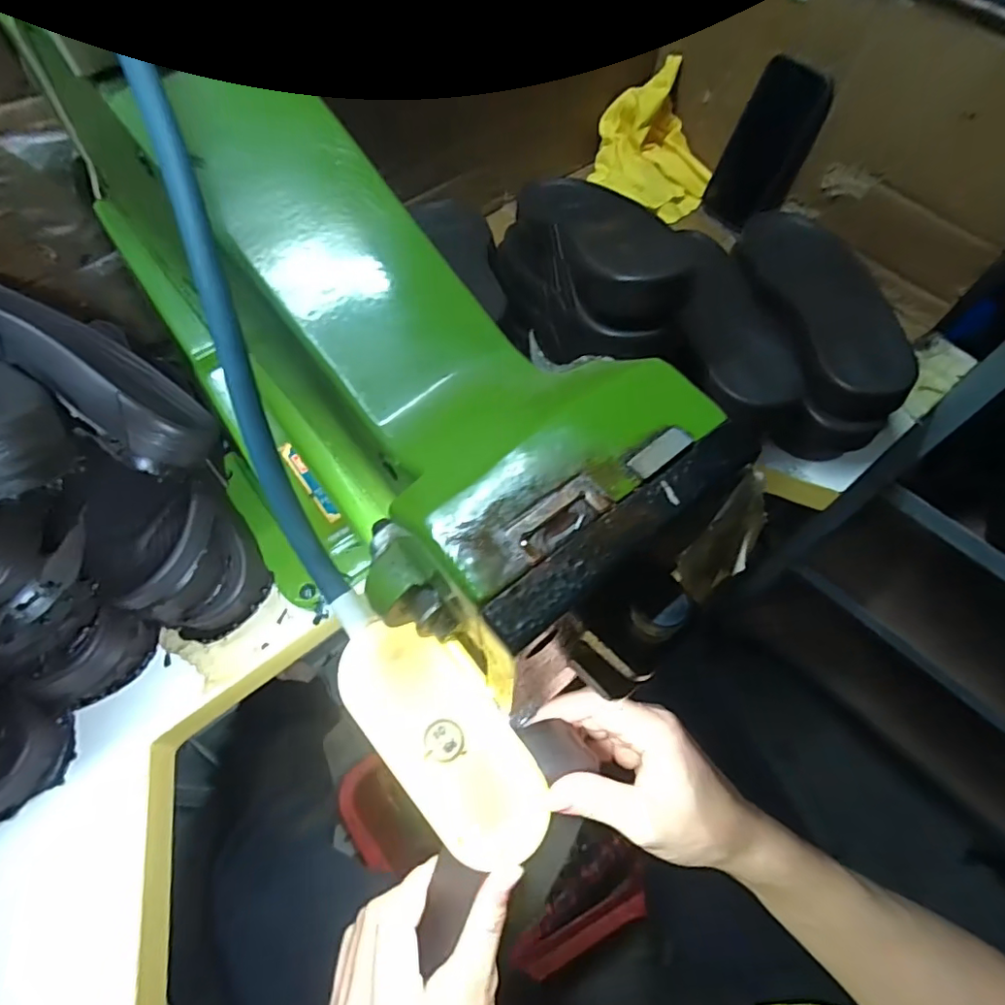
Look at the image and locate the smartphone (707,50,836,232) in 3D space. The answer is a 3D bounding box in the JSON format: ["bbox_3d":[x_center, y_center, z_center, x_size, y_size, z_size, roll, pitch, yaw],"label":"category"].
[{"bbox_3d":[0.307,-0.413,0.651,0.084,0.165,0.013,42,52,19],"label":"smartphone"}]

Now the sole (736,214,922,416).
[{"bbox_3d":[0.312,-0.201,0.538,0.118,0.035,0.275,-3,61,-3],"label":"sole"}]

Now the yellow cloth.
[{"bbox_3d":[0.191,-0.452,0.701,0.133,0.100,0.153,-19,63,-12],"label":"yellow cloth"}]

